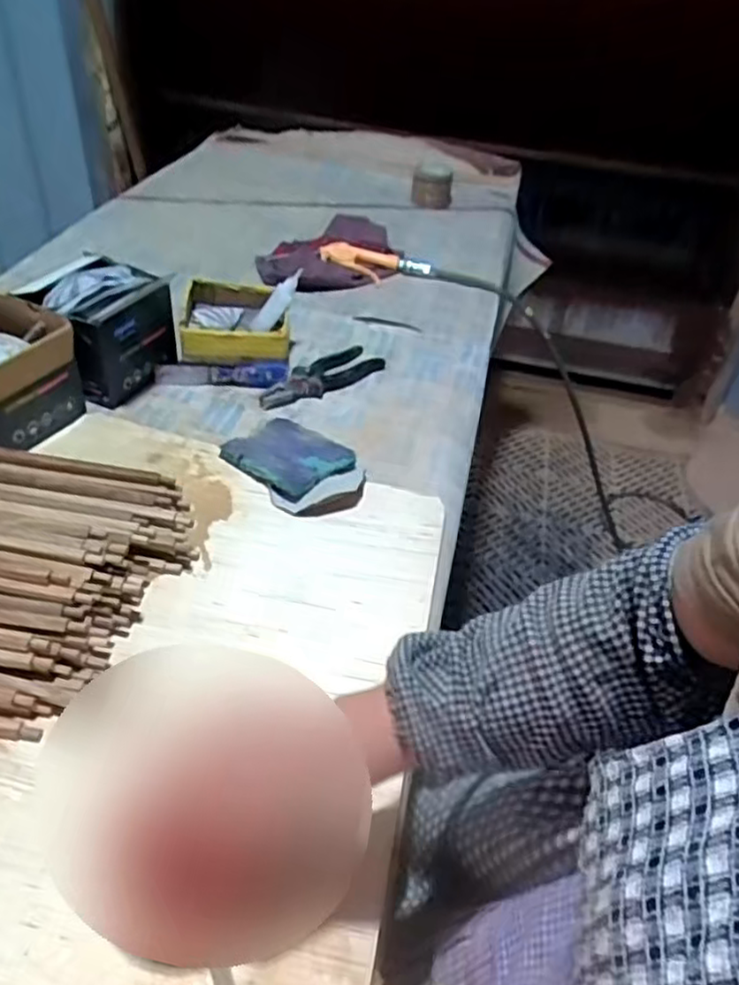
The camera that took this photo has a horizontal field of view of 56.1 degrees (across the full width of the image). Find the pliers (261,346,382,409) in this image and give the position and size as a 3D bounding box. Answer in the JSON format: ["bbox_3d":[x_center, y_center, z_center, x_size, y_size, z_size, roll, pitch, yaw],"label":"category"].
[{"bbox_3d":[-0.056,-0.153,0.919,0.077,0.021,0.191,33,47,25],"label":"pliers"}]

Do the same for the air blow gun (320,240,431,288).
[{"bbox_3d":[0.008,-0.388,1.192,0.194,0.043,0.074,9,42,1],"label":"air blow gun"}]

